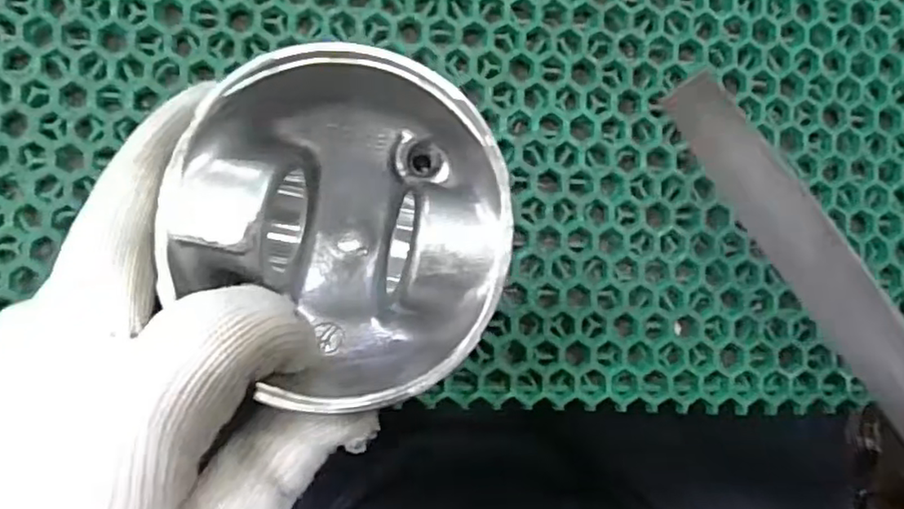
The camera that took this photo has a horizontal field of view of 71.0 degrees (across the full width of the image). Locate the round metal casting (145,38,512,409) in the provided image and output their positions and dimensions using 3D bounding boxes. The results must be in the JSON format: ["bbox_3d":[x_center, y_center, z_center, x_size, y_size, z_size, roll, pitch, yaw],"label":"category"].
[{"bbox_3d":[-0.028,-0.007,0.176,0.086,0.049,0.078,44,83,-2],"label":"round metal casting"}]

